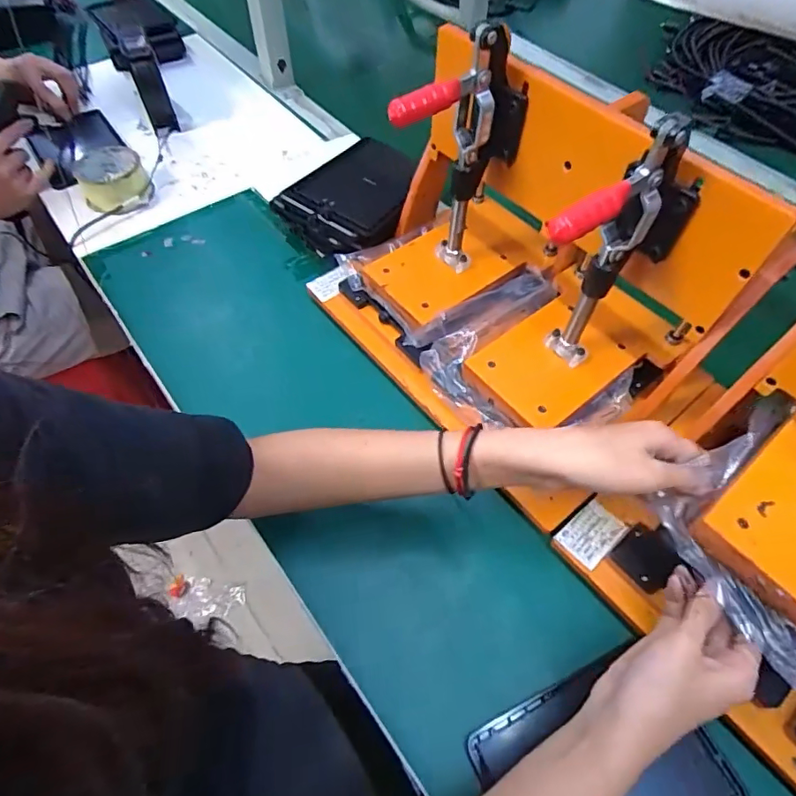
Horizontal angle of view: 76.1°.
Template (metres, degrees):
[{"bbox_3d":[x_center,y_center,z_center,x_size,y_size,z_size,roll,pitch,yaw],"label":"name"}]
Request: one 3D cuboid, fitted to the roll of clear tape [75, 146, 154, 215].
[{"bbox_3d":[-0.388,-0.296,0.696,0.088,0.049,0.096,1,57,-1],"label":"roll of clear tape"}]

